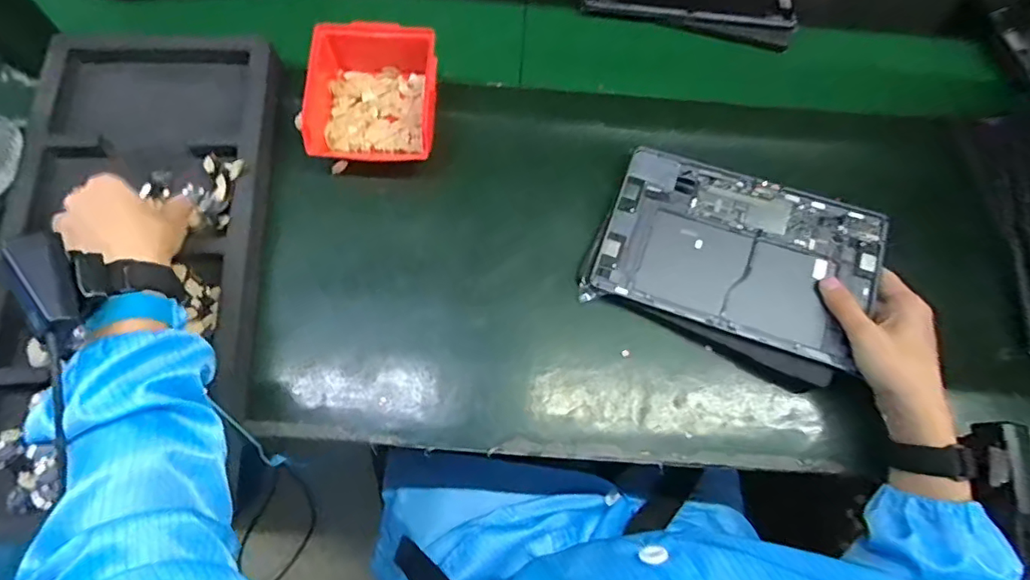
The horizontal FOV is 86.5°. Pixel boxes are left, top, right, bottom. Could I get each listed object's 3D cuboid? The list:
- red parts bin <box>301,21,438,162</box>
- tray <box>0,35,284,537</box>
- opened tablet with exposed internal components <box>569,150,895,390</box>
[{"bbox_3d":[-0.149,-0.205,0.568,0.136,0.072,0.147,1,68,-3],"label":"red parts bin"},{"bbox_3d":[-0.355,-0.035,0.508,0.230,0.045,0.474,-1,68,-3],"label":"tray"},{"bbox_3d":[0.205,-0.031,0.527,0.244,0.020,0.184,20,73,13],"label":"opened tablet with exposed internal components"}]

